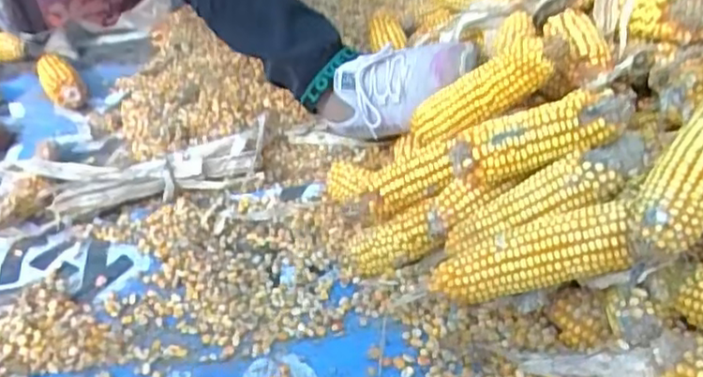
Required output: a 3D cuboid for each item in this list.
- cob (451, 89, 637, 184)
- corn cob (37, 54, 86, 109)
[{"bbox_3d":[0.154,-0.046,0.547,0.147,0.045,0.050,-19,35,7],"label":"cob"},{"bbox_3d":[-0.420,-0.151,0.979,0.055,0.050,0.121,-21,36,-22],"label":"corn cob"}]

